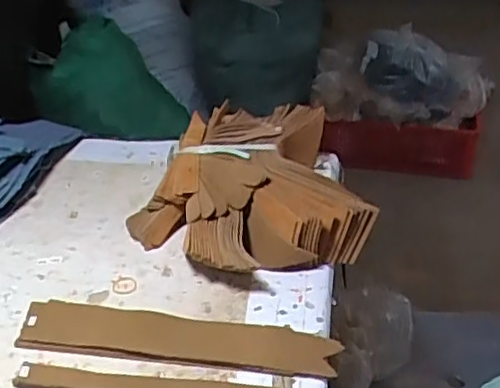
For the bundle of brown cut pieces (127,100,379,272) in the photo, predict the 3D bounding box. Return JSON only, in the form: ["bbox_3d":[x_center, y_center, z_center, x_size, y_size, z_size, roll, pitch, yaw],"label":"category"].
[{"bbox_3d":[-0.009,-0.005,0.607,0.198,0.069,0.217,-7,33,-10],"label":"bundle of brown cut pieces"}]

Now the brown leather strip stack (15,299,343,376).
[{"bbox_3d":[-0.057,0.110,0.489,0.241,0.010,0.049,5,33,8],"label":"brown leather strip stack"}]

